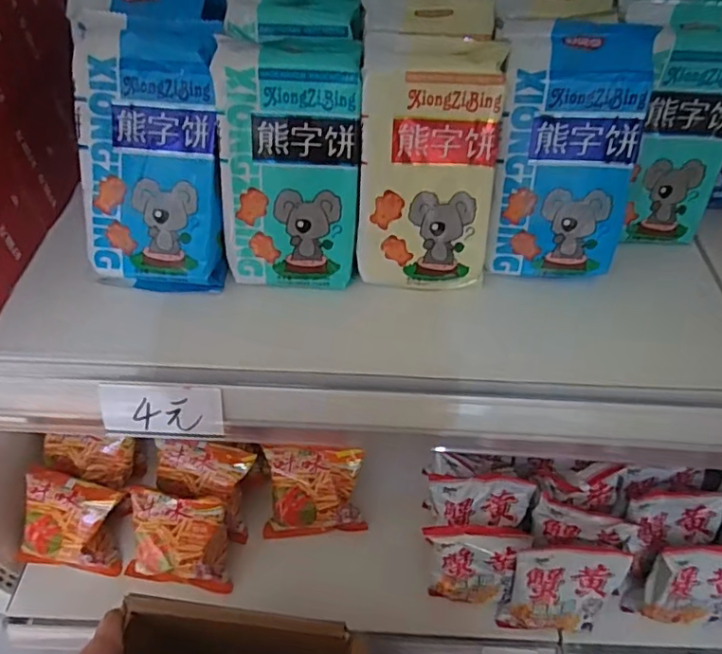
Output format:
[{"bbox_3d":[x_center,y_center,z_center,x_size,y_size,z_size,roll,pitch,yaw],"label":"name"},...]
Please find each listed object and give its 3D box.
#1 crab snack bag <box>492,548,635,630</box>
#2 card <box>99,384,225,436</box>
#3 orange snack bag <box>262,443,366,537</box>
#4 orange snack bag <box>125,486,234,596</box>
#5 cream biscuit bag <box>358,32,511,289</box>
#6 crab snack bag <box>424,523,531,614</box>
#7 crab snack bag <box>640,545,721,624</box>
[{"bbox_3d":[0.247,0.322,0.686,0.134,0.131,0.045,4,13,-1],"label":"crab snack bag"},{"bbox_3d":[-0.126,0.053,0.353,0.076,0.035,0.005,1,20,3],"label":"card"},{"bbox_3d":[-0.068,0.228,0.766,0.140,0.138,0.052,4,17,12],"label":"orange snack bag"},{"bbox_3d":[-0.238,0.273,0.726,0.134,0.134,0.050,4,13,9],"label":"orange snack bag"},{"bbox_3d":[0.043,-0.105,0.372,0.085,0.153,0.050,2,26,1],"label":"cream biscuit bag"},{"bbox_3d":[0.144,0.295,0.696,0.127,0.120,0.042,-3,24,14],"label":"crab snack bag"},{"bbox_3d":[0.414,0.315,0.686,0.119,0.109,0.035,-2,17,-5],"label":"crab snack bag"}]

